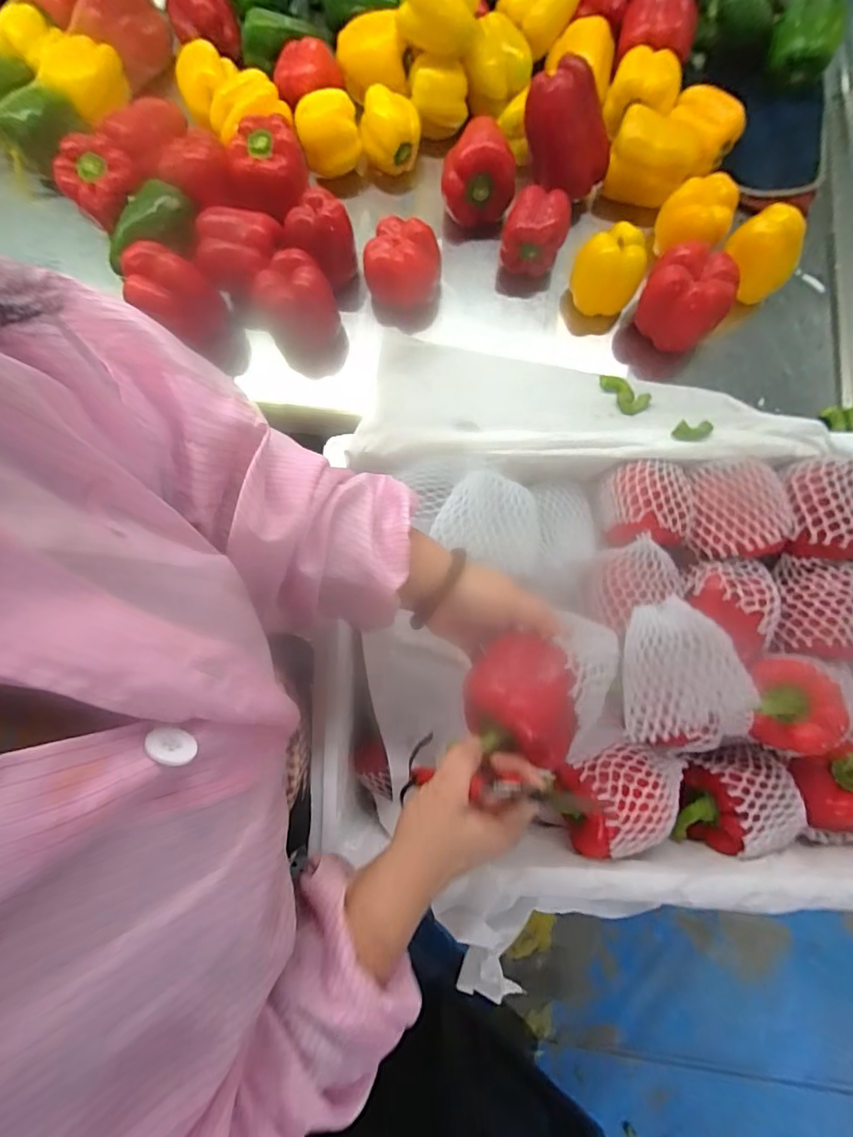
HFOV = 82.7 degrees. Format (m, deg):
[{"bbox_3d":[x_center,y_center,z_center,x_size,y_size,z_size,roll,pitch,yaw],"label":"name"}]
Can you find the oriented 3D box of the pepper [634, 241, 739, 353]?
[{"bbox_3d":[0.298,-0.310,0.570,0.095,0.085,0.082,29,80,7],"label":"pepper"}]

